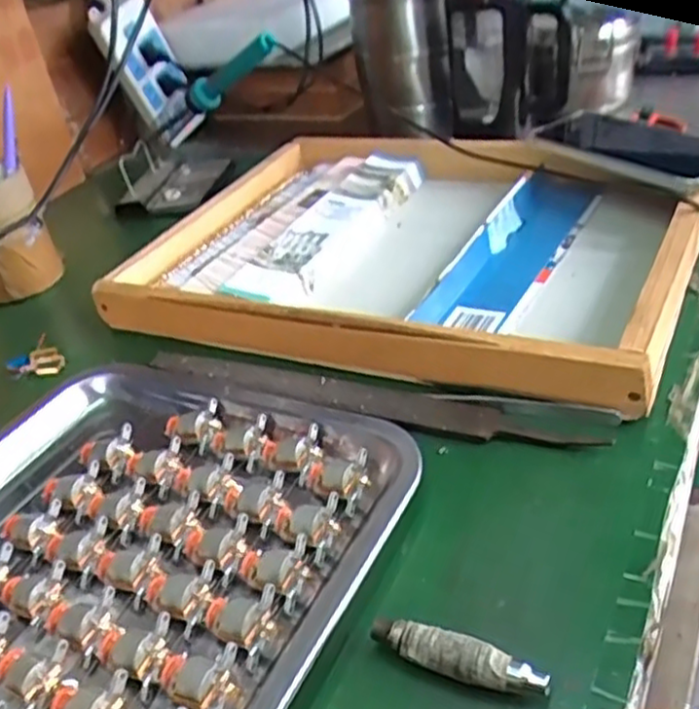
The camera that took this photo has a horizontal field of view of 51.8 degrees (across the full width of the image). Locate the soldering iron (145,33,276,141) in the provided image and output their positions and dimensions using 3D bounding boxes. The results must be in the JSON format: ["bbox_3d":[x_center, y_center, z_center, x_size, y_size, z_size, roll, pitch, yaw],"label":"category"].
[{"bbox_3d":[-0.146,-0.268,0.743,0.229,0.029,0.022,-16,23,44],"label":"soldering iron"}]

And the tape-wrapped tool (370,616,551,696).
[{"bbox_3d":[0.041,0.118,0.283,0.071,0.017,0.014,11,41,28],"label":"tape-wrapped tool"}]

